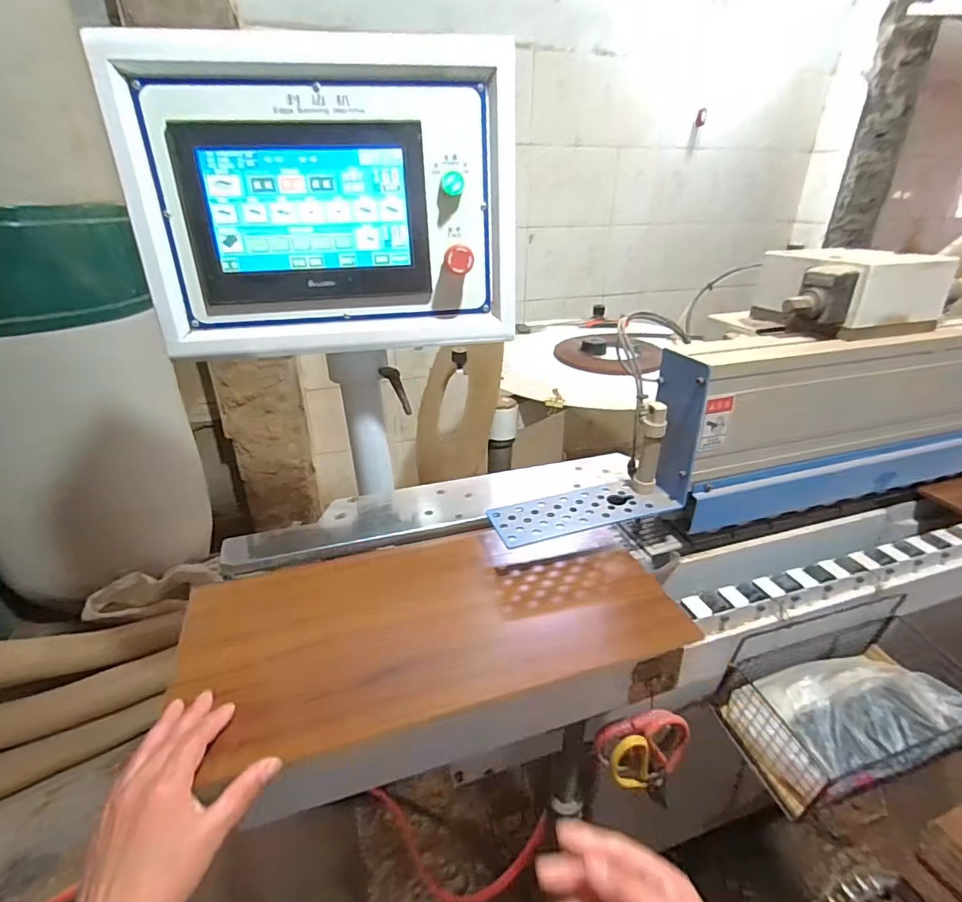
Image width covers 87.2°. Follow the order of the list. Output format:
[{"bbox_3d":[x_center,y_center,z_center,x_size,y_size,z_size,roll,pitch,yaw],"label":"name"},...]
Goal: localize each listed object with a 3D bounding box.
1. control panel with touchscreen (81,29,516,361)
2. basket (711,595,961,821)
[{"bbox_3d":[-0.173,-0.287,0.598,0.427,0.327,0.082,-3,28,-5],"label":"control panel with touchscreen"},{"bbox_3d":[0.429,0.278,0.577,0.271,0.107,0.133,-9,29,-16],"label":"basket"}]

